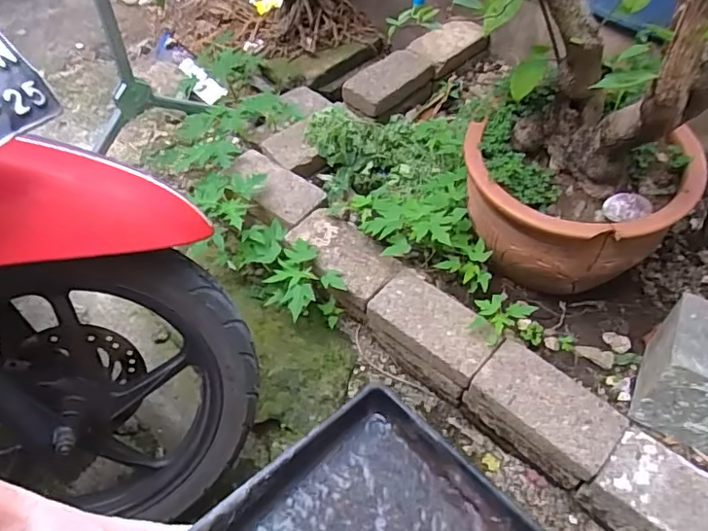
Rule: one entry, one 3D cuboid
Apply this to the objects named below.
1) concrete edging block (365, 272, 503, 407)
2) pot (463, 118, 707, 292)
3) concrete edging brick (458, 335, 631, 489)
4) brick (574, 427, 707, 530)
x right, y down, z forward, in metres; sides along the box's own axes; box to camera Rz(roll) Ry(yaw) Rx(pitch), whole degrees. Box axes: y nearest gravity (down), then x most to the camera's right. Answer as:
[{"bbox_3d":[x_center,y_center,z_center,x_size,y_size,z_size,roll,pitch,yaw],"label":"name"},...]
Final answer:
[{"bbox_3d":[0.133,0.125,0.941,0.110,0.124,0.207,-37,60,-23],"label":"concrete edging block"},{"bbox_3d":[0.347,-0.082,0.913,0.356,0.210,0.206,13,55,12],"label":"pot"},{"bbox_3d":[0.291,0.231,0.850,0.208,0.106,0.112,37,63,26],"label":"concrete edging brick"},{"bbox_3d":[0.442,0.339,0.753,0.208,0.112,0.113,34,62,24],"label":"brick"}]

